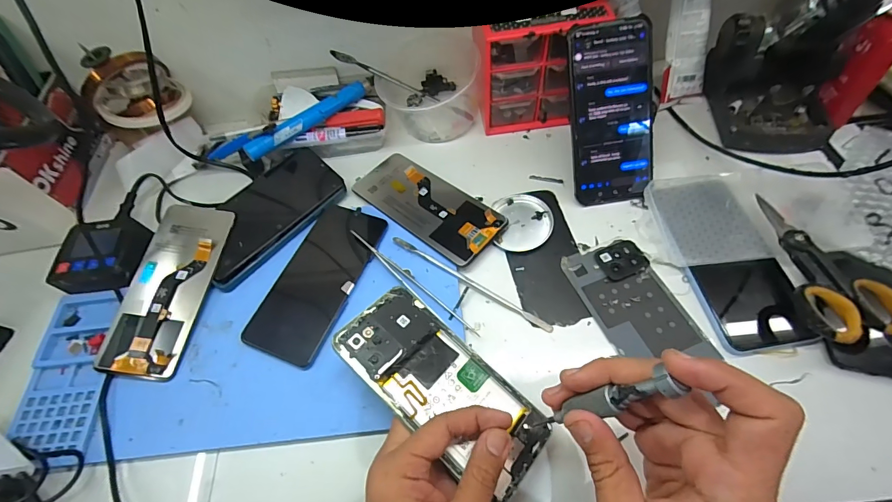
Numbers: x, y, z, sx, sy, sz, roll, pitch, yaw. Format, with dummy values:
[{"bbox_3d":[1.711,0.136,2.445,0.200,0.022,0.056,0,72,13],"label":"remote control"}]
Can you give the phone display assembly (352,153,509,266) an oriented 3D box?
[{"bbox_3d":[-0.022,-0.051,0.416,0.167,0.007,0.074,35,67,27],"label":"phone display assembly"}]

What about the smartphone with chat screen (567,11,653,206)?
[{"bbox_3d":[0.162,-0.132,0.384,0.079,0.009,0.166,-9,106,0],"label":"smartphone with chat screen"}]

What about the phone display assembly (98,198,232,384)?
[{"bbox_3d":[-0.261,0.031,0.372,0.073,0.008,0.167,8,66,3],"label":"phone display assembly"}]

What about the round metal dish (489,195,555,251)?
[{"bbox_3d":[0.076,-0.028,0.397,0.059,0.010,0.063,-2,59,4],"label":"round metal dish"}]

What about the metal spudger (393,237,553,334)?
[{"bbox_3d":[0.021,0.027,0.365,0.167,0.005,0.007,28,66,20],"label":"metal spudger"}]

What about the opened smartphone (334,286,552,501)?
[{"bbox_3d":[-0.004,0.097,0.290,0.161,0.004,0.073,40,55,16],"label":"opened smartphone"}]

